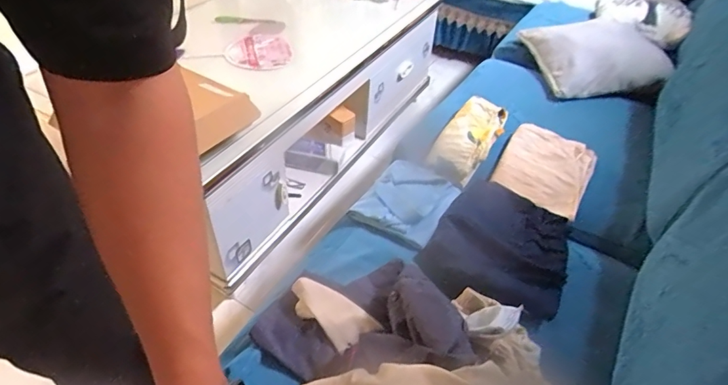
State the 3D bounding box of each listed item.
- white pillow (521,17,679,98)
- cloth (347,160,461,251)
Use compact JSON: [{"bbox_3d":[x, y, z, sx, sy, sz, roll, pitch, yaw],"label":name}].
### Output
[{"bbox_3d":[0.747,-0.444,1.450,0.384,0.135,0.403,-4,44,-9],"label":"white pillow"},{"bbox_3d":[0.094,0.014,0.973,0.185,0.040,0.243,23,46,19],"label":"cloth"}]

